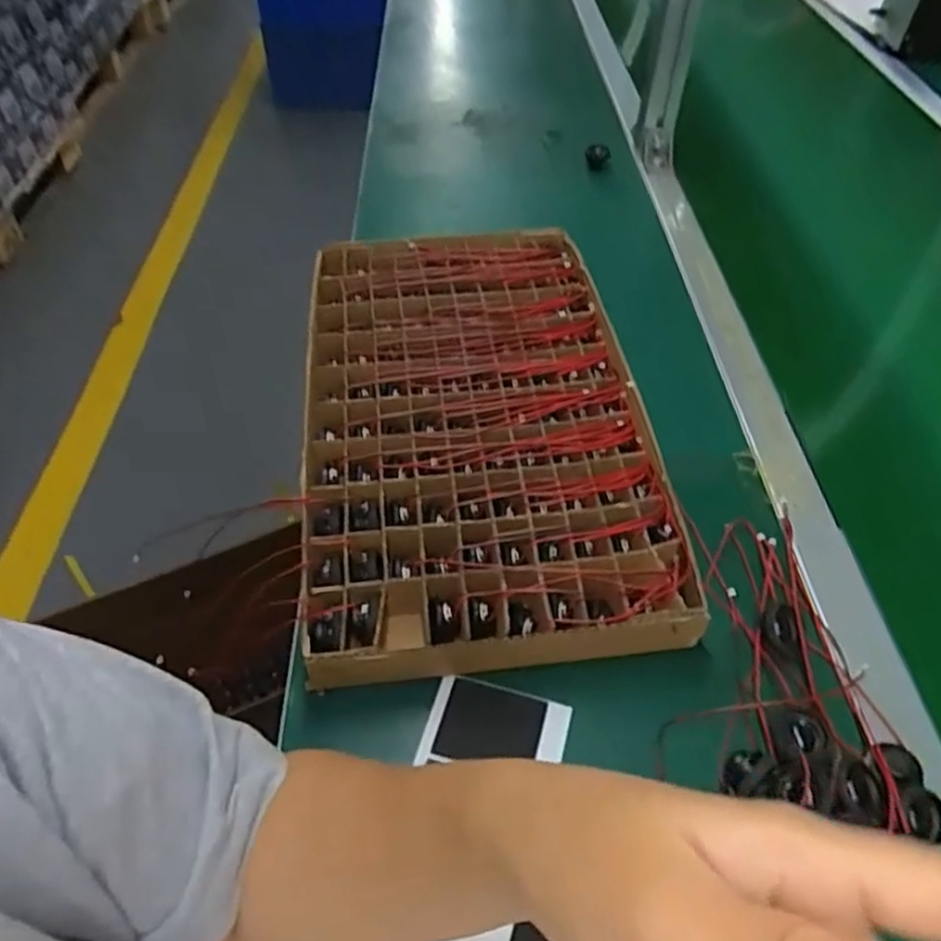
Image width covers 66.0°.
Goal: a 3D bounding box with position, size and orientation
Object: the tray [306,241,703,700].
[{"bbox_3d":[0.000,-0.046,0.593,0.258,0.060,0.453,-4,48,-4],"label":"tray"}]

